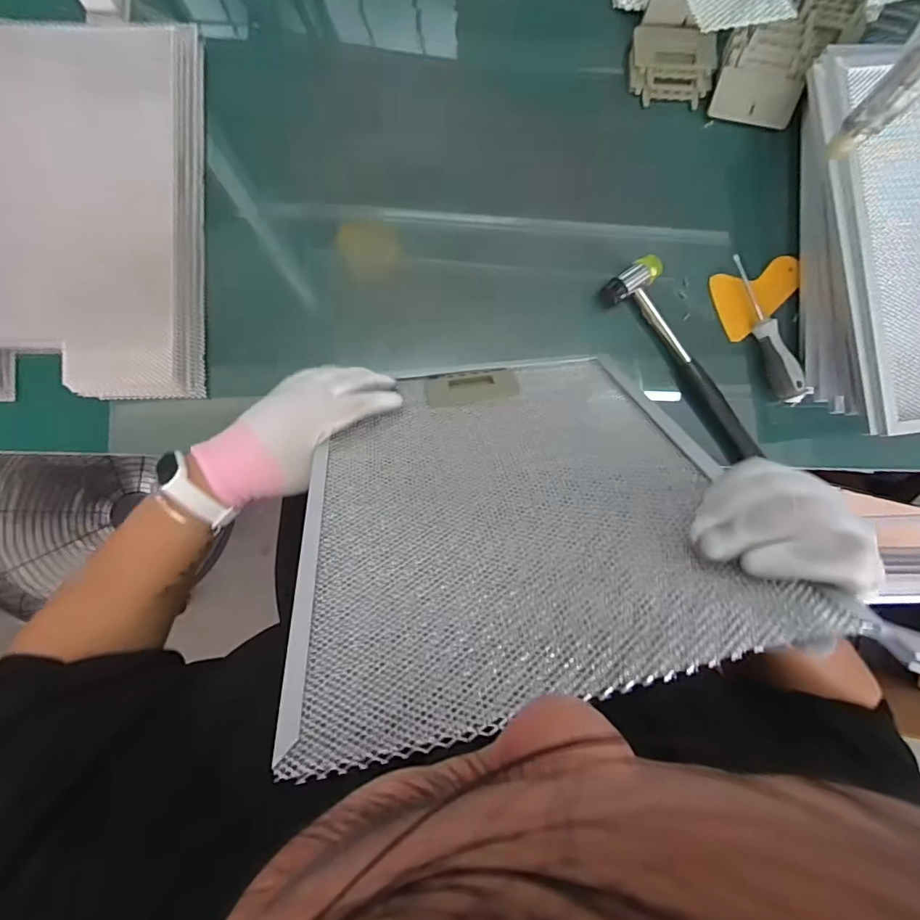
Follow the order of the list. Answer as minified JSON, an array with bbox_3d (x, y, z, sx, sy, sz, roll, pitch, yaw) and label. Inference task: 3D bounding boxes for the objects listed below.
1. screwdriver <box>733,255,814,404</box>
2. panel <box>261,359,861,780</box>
[{"bbox_3d":[0.314,-0.132,0.512,0.027,0.038,0.158,-25,90,-4],"label":"screwdriver"},{"bbox_3d":[0.027,0.017,0.350,0.271,0.320,0.020,-13,127,0],"label":"panel"}]

